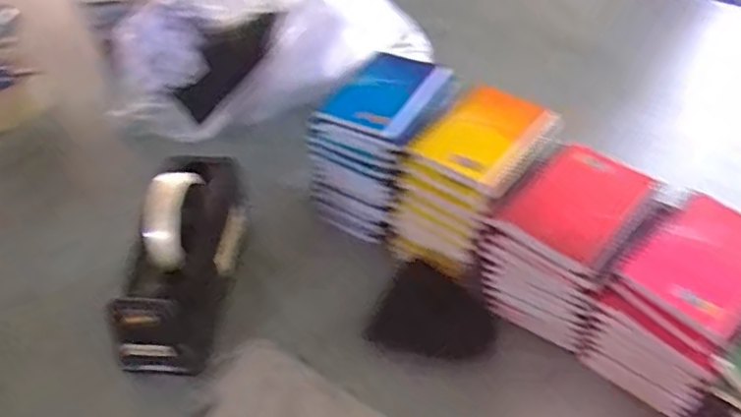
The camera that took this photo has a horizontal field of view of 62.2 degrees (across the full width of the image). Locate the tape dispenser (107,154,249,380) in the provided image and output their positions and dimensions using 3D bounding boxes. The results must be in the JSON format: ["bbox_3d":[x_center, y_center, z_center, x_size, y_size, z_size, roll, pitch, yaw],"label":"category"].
[{"bbox_3d":[-0.176,0.040,0.579,0.086,0.117,0.206,-1,47,0],"label":"tape dispenser"}]

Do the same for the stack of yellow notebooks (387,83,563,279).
[{"bbox_3d":[0.104,-0.026,0.616,0.100,0.118,0.156,29,53,25],"label":"stack of yellow notebooks"}]

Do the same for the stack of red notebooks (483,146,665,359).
[{"bbox_3d":[0.180,0.026,0.564,0.107,0.111,0.146,27,53,24],"label":"stack of red notebooks"}]

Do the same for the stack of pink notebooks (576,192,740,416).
[{"bbox_3d":[0.257,0.085,0.517,0.161,0.118,0.106,-35,55,-28],"label":"stack of pink notebooks"}]

